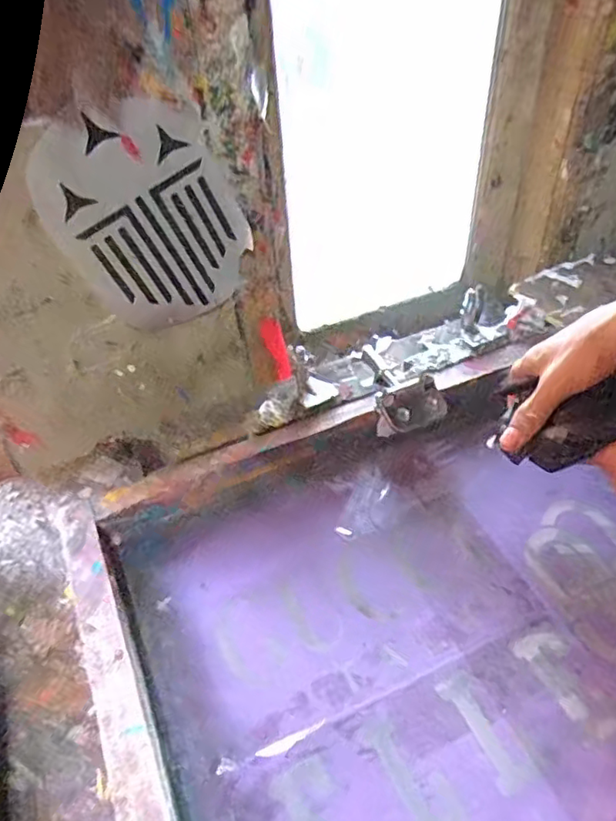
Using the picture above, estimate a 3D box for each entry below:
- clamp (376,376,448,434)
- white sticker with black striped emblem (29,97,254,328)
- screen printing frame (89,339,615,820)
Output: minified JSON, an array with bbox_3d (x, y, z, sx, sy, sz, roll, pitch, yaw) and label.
[{"bbox_3d":[0.102,-0.004,0.579,0.065,0.020,0.041,-24,47,-17],"label":"clamp"},{"bbox_3d":[-0.146,-0.174,0.568,0.162,0.212,0.011,-32,46,-5],"label":"white sticker with black striped emblem"},{"bbox_3d":[0.114,0.163,0.452,0.500,0.052,0.449,-19,47,-15],"label":"screen printing frame"}]

